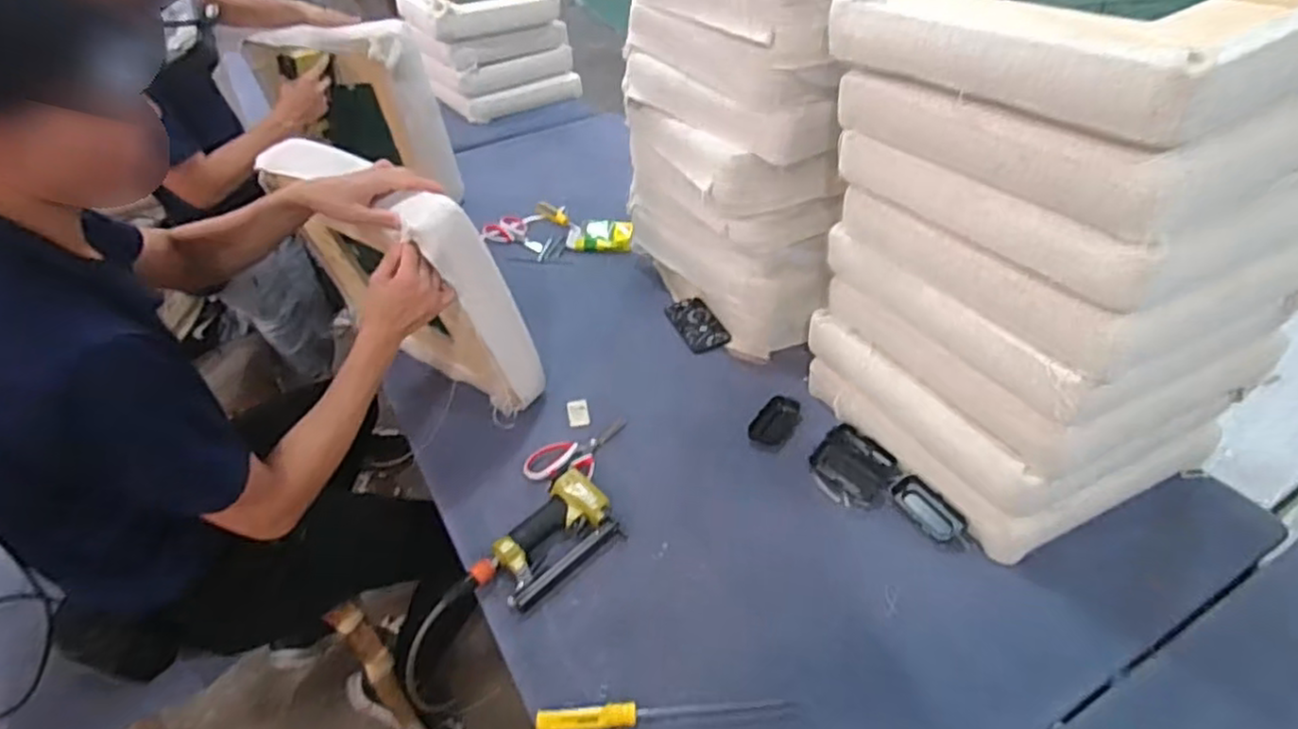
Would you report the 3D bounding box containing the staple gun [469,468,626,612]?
[{"bbox_3d":[-0.137,0.253,0.999,0.124,0.048,0.212,24,48,30],"label":"staple gun"}]

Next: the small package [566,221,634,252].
[{"bbox_3d":[-0.120,-0.311,1.678,0.165,0.022,0.115,4,41,10],"label":"small package"}]

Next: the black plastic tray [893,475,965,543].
[{"bbox_3d":[0.402,0.207,1.015,0.054,0.015,0.114,-20,42,-17],"label":"black plastic tray"}]

